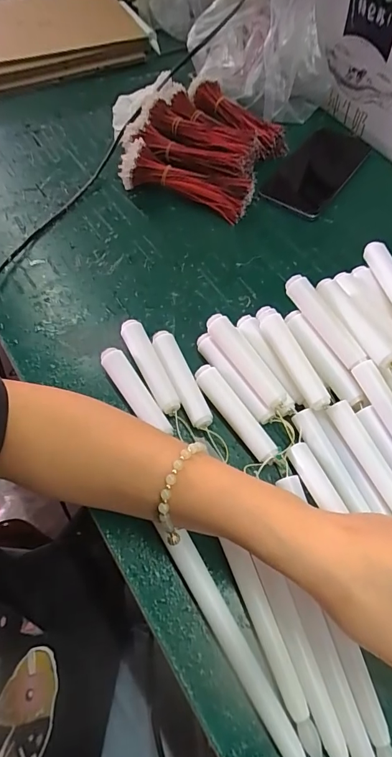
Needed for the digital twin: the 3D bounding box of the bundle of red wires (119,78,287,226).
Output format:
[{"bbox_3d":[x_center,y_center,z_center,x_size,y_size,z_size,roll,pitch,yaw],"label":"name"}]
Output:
[{"bbox_3d":[0.008,-0.271,0.490,0.163,0.056,0.176,22,63,13],"label":"bundle of red wires"}]

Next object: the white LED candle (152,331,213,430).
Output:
[{"bbox_3d":[-0.011,0.000,0.339,0.019,0.016,0.090,-25,63,-13],"label":"white LED candle"}]

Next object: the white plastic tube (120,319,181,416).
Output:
[{"bbox_3d":[-0.038,-0.011,0.346,0.019,0.014,0.092,-26,63,-13],"label":"white plastic tube"}]

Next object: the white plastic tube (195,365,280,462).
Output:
[{"bbox_3d":[0.031,0.026,0.327,0.016,0.019,0.089,-33,65,-17],"label":"white plastic tube"}]

